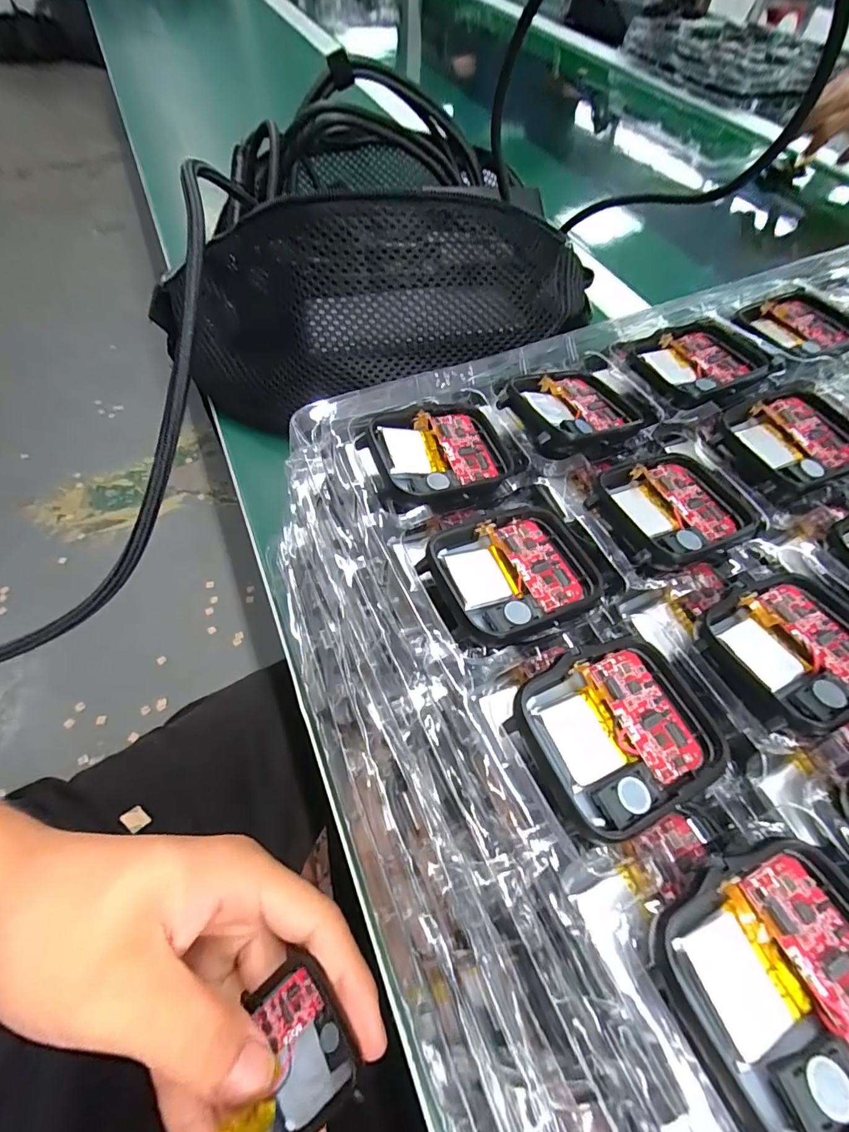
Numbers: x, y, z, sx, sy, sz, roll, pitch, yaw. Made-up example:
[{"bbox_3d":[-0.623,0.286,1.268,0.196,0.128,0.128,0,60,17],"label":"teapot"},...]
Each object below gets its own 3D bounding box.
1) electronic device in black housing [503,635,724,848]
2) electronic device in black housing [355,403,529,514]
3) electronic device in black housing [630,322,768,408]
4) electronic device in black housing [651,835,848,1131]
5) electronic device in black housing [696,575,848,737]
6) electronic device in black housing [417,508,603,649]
[{"bbox_3d":[0.046,0.038,0.112,0.045,0.006,0.037,-20,60,-15],"label":"electronic device in black housing"},{"bbox_3d":[0.008,-0.037,0.158,0.051,0.010,0.038,-21,61,-16],"label":"electronic device in black housing"},{"bbox_3d":[0.107,-0.079,0.185,0.050,0.007,0.039,-22,61,-16],"label":"electronic device in black housing"},{"bbox_3d":[0.068,0.075,0.087,0.043,0.005,0.038,-21,61,-16],"label":"electronic device in black housing"},{"bbox_3d":[0.098,0.020,0.125,0.048,0.006,0.035,-18,60,-14],"label":"electronic device in black housing"},{"bbox_3d":[0.025,0.002,0.134,0.046,0.007,0.037,-15,59,-12],"label":"electronic device in black housing"}]

